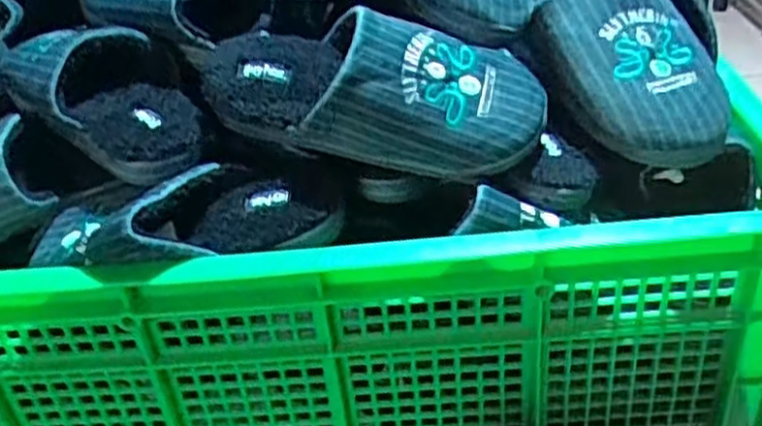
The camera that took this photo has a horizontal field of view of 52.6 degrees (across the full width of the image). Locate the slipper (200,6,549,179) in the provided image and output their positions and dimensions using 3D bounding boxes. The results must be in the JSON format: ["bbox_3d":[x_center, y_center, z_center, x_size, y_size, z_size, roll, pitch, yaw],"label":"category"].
[{"bbox_3d":[-0.005,-0.088,0.575,0.240,0.107,0.103,14,-15,-17],"label":"slipper"}]

